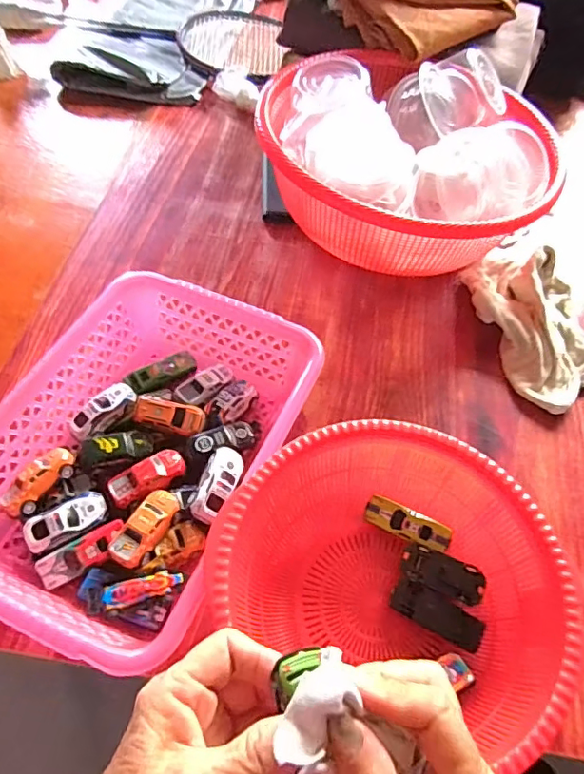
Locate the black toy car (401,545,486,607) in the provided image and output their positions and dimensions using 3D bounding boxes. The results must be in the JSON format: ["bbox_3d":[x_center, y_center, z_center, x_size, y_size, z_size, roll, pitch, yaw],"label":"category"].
[{"bbox_3d":[0.117,0.148,0.421,0.063,0.022,0.030,24,56,14],"label":"black toy car"}]

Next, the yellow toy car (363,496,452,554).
[{"bbox_3d":[0.096,0.114,0.444,0.070,0.018,0.025,26,88,18],"label":"yellow toy car"}]

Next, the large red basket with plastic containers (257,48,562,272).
[{"bbox_3d":[0.130,-0.276,0.644,0.306,0.165,0.291,10,54,4],"label":"large red basket with plastic containers"}]

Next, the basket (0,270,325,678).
[{"bbox_3d":[-0.123,0.052,0.449,0.211,0.077,0.302,21,56,12],"label":"basket"}]

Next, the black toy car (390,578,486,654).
[{"bbox_3d":[0.111,0.175,0.413,0.070,0.020,0.027,24,69,15],"label":"black toy car"}]

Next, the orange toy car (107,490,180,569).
[{"bbox_3d":[-0.114,0.110,0.420,0.027,0.016,0.064,26,57,15],"label":"orange toy car"}]

